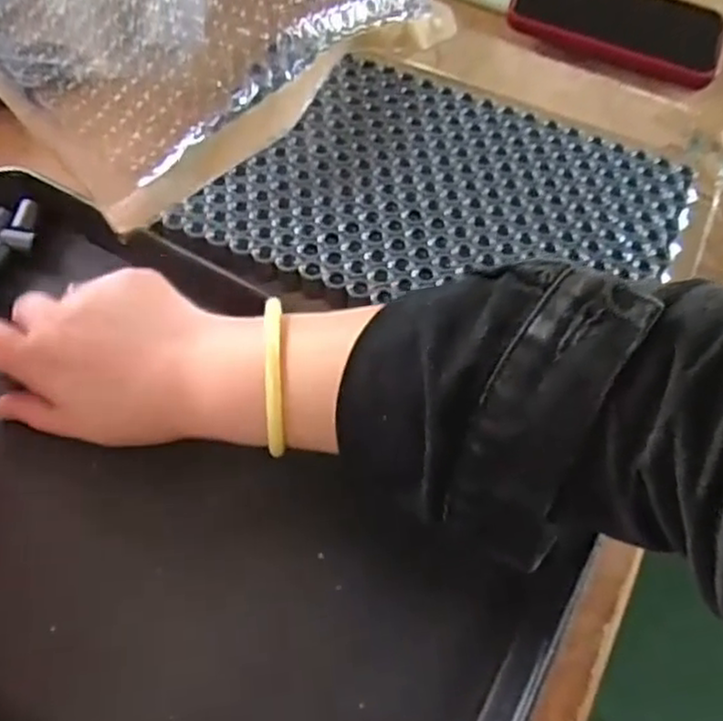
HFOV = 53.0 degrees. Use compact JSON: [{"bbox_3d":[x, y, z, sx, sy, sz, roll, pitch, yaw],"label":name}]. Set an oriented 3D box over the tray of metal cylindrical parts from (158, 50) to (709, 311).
[{"bbox_3d":[0.055,-0.093,0.438,0.259,0.026,0.182,24,61,10],"label":"tray of metal cylindrical parts"}]

